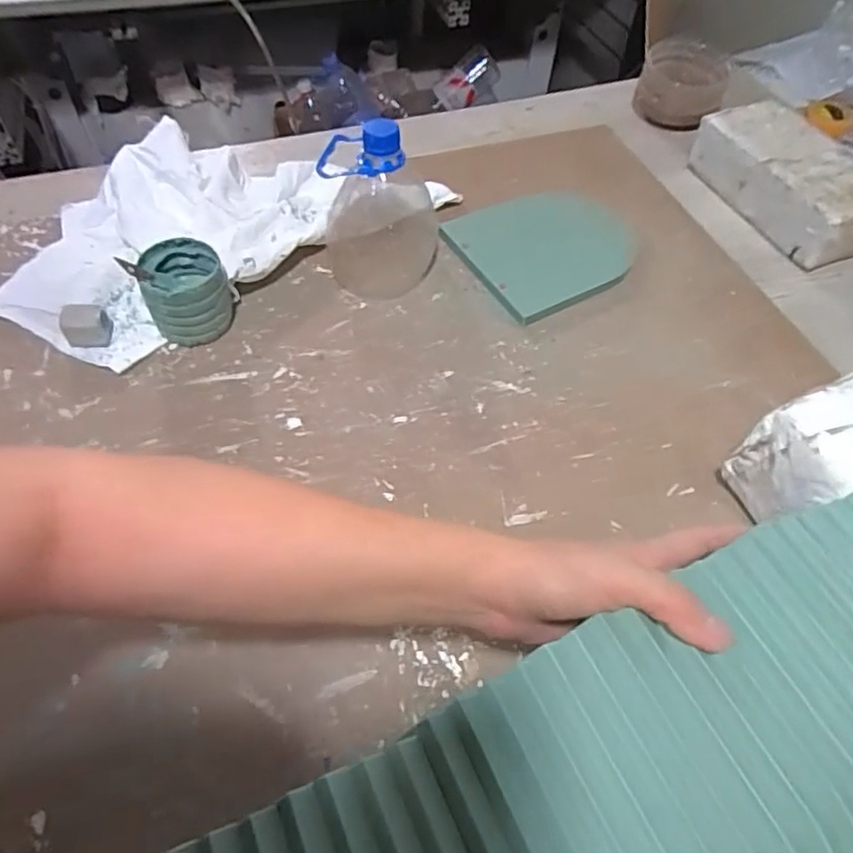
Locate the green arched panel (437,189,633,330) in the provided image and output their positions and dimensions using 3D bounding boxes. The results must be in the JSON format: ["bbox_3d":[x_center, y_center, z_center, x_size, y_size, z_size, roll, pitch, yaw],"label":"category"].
[{"bbox_3d":[0.124,-0.181,0.607,0.174,0.016,0.146,-26,60,-19],"label":"green arched panel"}]

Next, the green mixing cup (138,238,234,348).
[{"bbox_3d":[-0.200,-0.111,0.523,0.064,0.066,0.064,0,57,-1],"label":"green mixing cup"}]

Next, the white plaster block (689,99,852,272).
[{"bbox_3d":[0.383,-0.262,0.650,0.103,0.057,0.211,-20,58,-16],"label":"white plaster block"}]

